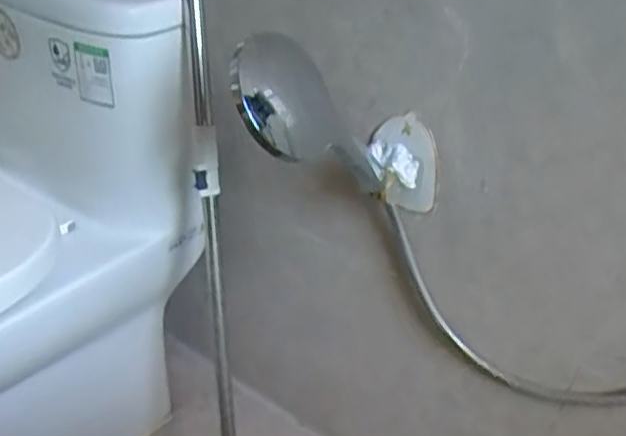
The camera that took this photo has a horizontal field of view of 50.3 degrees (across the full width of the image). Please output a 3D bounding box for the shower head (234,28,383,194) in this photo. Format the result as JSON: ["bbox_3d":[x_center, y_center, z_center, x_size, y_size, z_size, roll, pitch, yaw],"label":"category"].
[{"bbox_3d":[0.004,-0.093,0.640,0.090,0.093,0.234,33,4,34],"label":"shower head"}]

